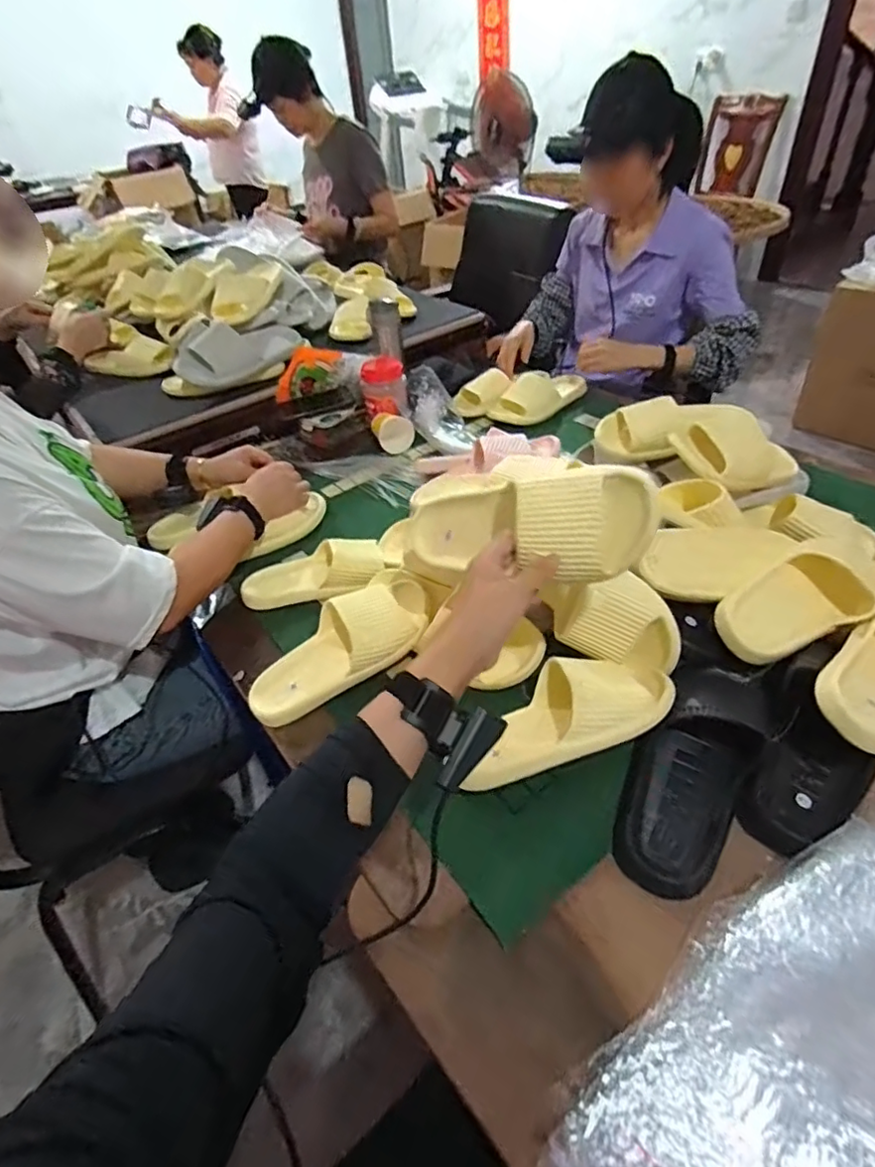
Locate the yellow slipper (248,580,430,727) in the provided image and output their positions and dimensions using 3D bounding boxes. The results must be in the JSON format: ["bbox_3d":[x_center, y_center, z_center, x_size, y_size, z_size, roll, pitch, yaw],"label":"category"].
[{"bbox_3d":[-0.120,0.078,0.711,0.250,0.059,0.098,-36,48,-8],"label":"yellow slipper"}]

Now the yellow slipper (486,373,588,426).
[{"bbox_3d":[0.217,-0.397,1.235,0.219,0.060,0.107,-27,46,-21],"label":"yellow slipper"}]

